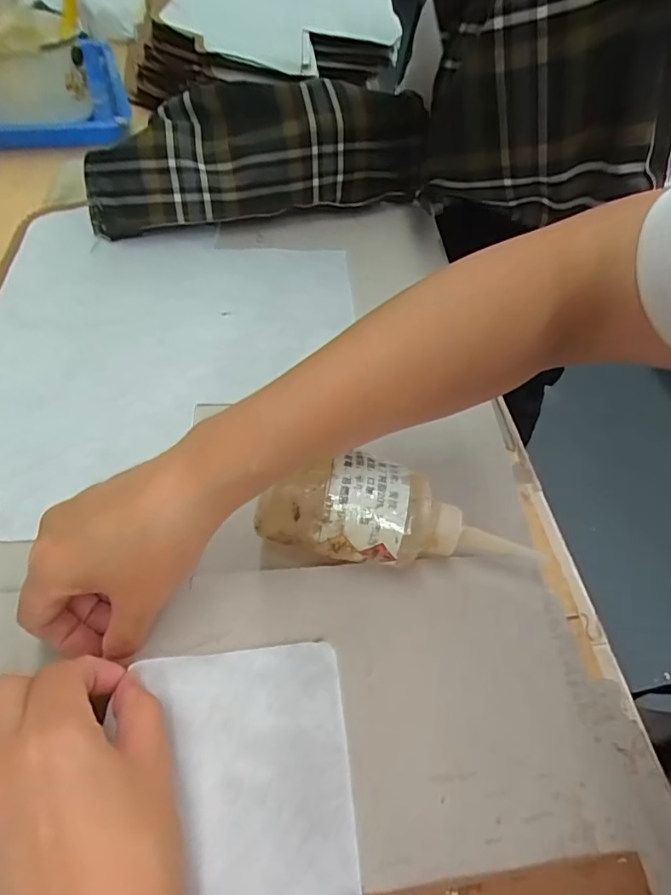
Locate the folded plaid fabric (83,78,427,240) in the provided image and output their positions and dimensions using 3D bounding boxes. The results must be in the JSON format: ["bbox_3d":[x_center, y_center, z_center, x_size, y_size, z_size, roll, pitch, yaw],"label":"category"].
[{"bbox_3d":[-0.073,-0.293,0.509,0.329,0.111,0.090,-12,56,-14],"label":"folded plaid fabric"}]

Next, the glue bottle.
[{"bbox_3d":[0.041,0.044,0.300,0.164,0.060,0.059,13,53,4],"label":"glue bottle"}]

